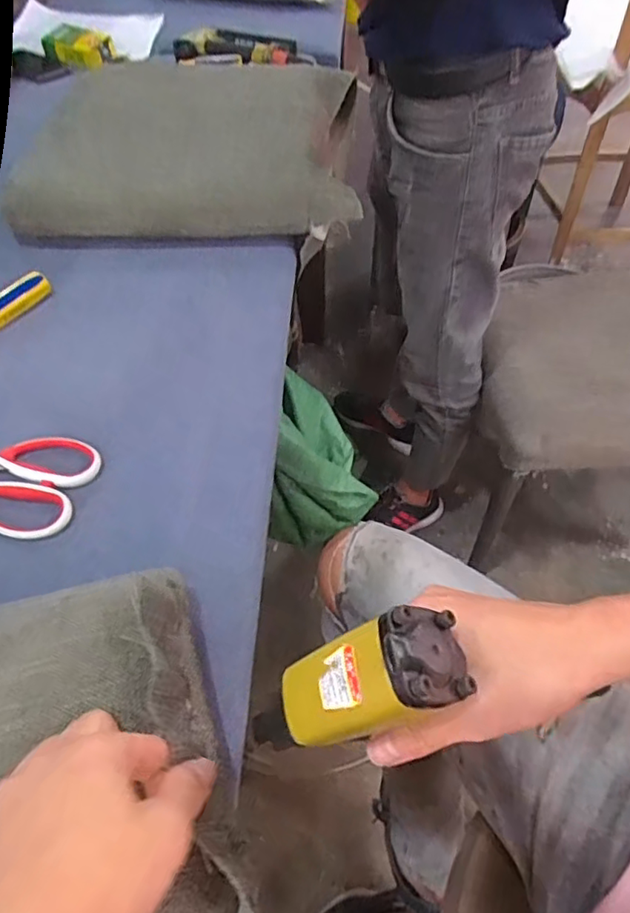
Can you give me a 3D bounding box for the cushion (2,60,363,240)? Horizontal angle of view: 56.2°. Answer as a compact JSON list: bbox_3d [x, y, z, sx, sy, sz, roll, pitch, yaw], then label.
[{"bbox_3d":[-0.185,-0.458,0.830,0.461,0.067,0.446,-3,52,-1],"label":"cushion"}]

